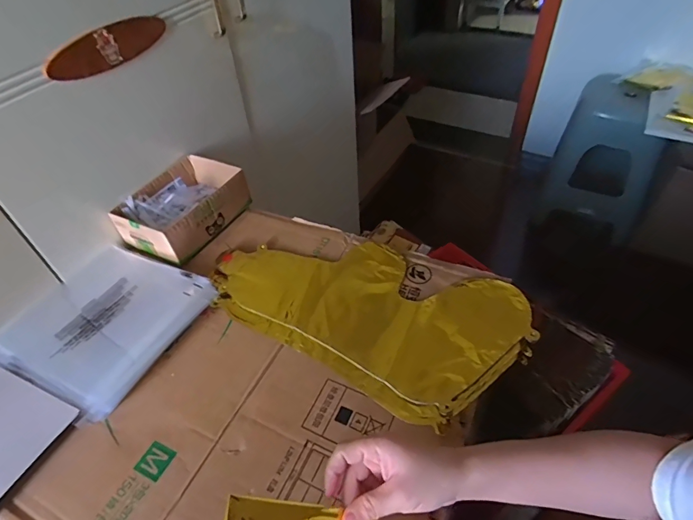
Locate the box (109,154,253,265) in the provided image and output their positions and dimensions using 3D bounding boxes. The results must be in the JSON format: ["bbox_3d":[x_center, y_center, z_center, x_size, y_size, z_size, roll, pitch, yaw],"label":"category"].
[{"bbox_3d":[-0.266,-0.090,0.691,0.142,0.059,0.177,22,51,22],"label":"box"}]

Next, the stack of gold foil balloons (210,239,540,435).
[{"bbox_3d":[0.024,0.053,0.584,0.408,0.017,0.225,24,52,23],"label":"stack of gold foil balloons"}]

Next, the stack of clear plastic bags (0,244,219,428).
[{"bbox_3d":[-0.326,0.075,0.577,0.219,0.020,0.220,22,51,21],"label":"stack of clear plastic bags"}]

